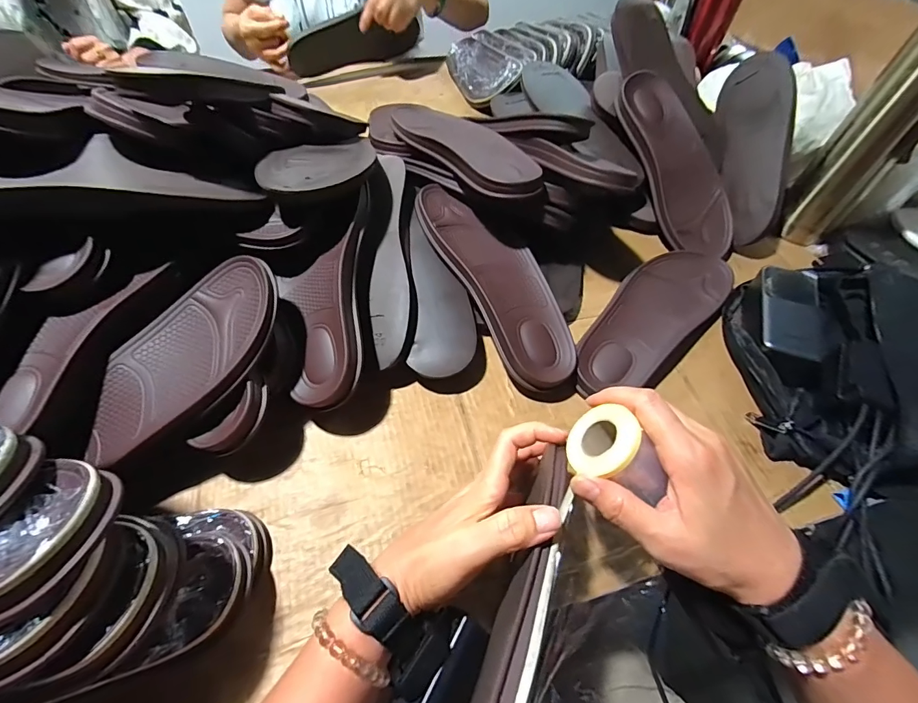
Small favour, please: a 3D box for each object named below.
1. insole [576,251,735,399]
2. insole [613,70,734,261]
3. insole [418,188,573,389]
[{"bbox_3d":[0.214,-0.041,0.452,0.094,0.019,0.257,40,62,22],"label":"insole"},{"bbox_3d":[0.286,-0.244,0.539,0.095,0.035,0.251,-24,90,-18],"label":"insole"},{"bbox_3d":[0.041,-0.082,0.433,0.087,0.019,0.257,-21,69,-23],"label":"insole"}]

